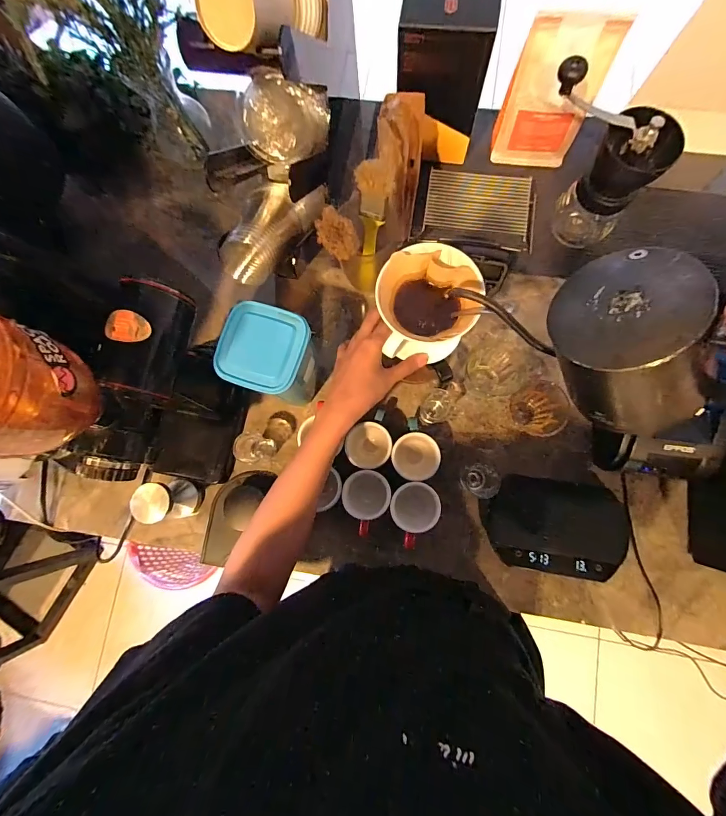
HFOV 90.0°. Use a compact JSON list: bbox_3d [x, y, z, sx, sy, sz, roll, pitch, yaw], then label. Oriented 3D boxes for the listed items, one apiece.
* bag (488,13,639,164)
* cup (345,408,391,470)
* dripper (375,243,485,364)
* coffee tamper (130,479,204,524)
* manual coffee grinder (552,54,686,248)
[{"bbox_3d":[0.269,-0.444,0.525,0.118,0.173,0.054,5,81,4],"label":"bag"},{"bbox_3d":[0.008,0.050,0.524,0.062,0.063,0.072,-15,80,1],"label":"cup"},{"bbox_3d":[0.073,-0.118,0.429,0.110,0.095,0.112,-1,81,3],"label":"dripper"},{"bbox_3d":[-0.273,0.131,0.513,0.050,0.098,0.054,-7,80,2],"label":"coffee tamper"},{"bbox_3d":[0.303,-0.325,0.487,0.074,0.188,0.156,-37,81,-3],"label":"manual coffee grinder"}]

